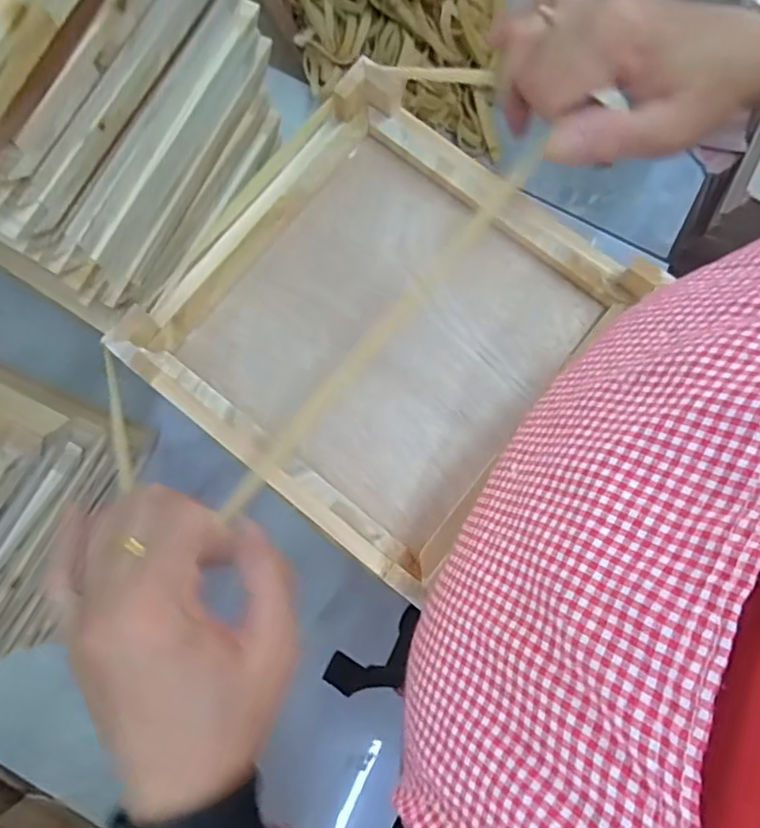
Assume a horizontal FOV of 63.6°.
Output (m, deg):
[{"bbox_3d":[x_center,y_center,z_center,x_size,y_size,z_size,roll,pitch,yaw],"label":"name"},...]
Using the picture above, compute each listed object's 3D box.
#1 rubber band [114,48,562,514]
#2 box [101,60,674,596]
[{"bbox_3d":[-0.032,-0.074,0.312,0.103,0.034,0.276,38,81,6],"label":"rubber band"},{"bbox_3d":[0.000,-0.050,0.312,0.189,0.031,0.199,37,81,6],"label":"box"}]

